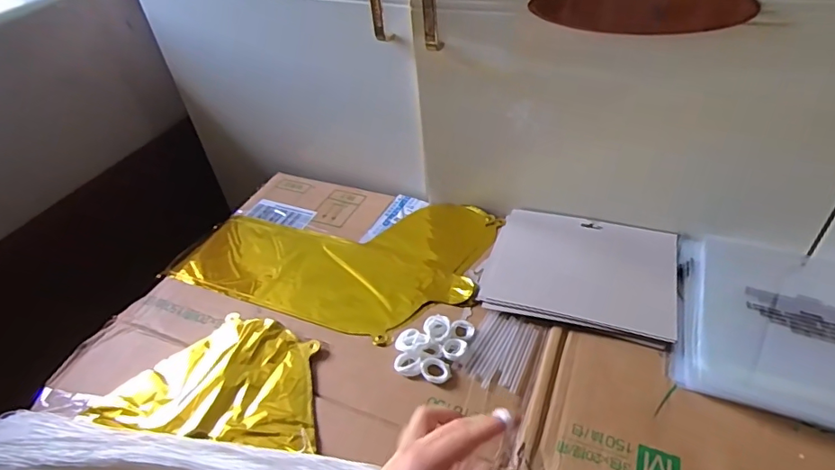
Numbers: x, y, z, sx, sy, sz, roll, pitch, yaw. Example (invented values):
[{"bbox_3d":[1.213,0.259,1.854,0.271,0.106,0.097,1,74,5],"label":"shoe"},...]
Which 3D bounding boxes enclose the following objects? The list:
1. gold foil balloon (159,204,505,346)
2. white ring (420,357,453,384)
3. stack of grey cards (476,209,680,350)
[{"bbox_3d":[-0.104,0.017,0.648,0.371,0.025,0.227,11,46,17],"label":"gold foil balloon"},{"bbox_3d":[0.018,0.134,0.499,0.025,0.006,0.029,-32,49,-25],"label":"white ring"},{"bbox_3d":[0.187,0.036,0.581,0.202,0.010,0.164,12,46,18],"label":"stack of grey cards"}]

